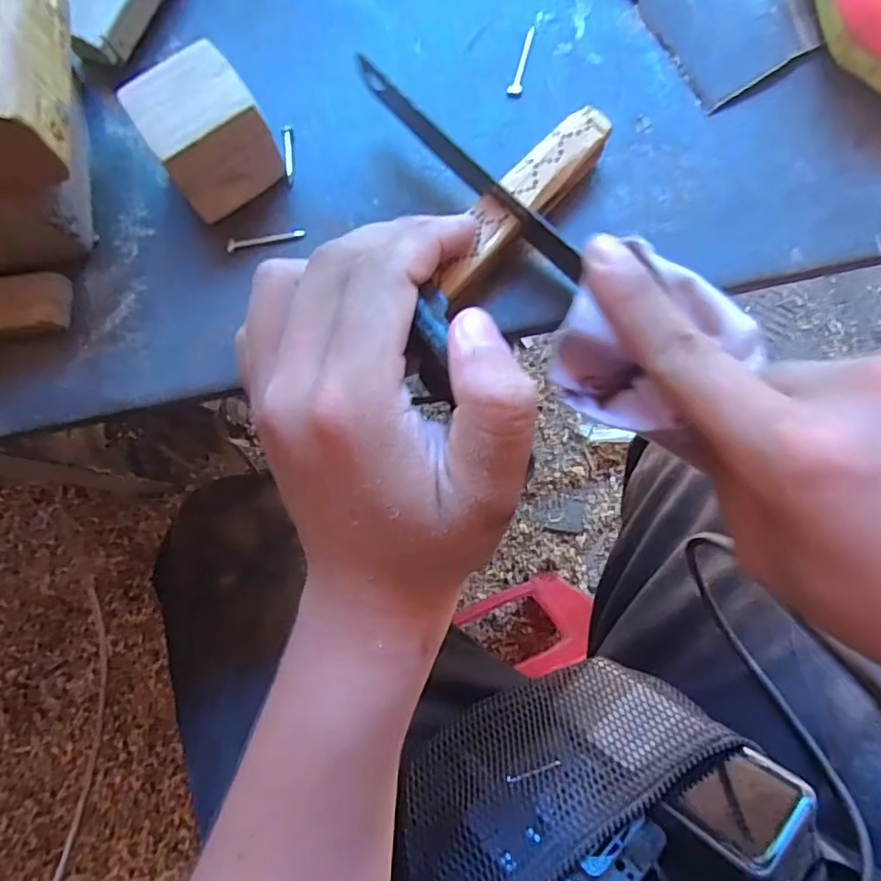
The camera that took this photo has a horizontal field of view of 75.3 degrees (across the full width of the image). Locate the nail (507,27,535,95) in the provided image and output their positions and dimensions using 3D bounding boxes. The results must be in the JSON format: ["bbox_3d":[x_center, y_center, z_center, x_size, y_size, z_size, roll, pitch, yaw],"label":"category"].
[{"bbox_3d":[0.034,-0.153,0.228,0.005,0.004,0.032,17,81,3],"label":"nail"}]

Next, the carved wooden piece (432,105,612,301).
[{"bbox_3d":[0.028,-0.084,0.204,0.020,0.009,0.085,41,86,6],"label":"carved wooden piece"}]

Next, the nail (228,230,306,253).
[{"bbox_3d":[-0.069,-0.079,0.225,0.031,0.004,0.005,-6,80,-1],"label":"nail"}]

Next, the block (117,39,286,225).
[{"bbox_3d":[-0.086,-0.113,0.210,0.038,0.035,0.036,-34,81,-4],"label":"block"}]

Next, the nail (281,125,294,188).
[{"bbox_3d":[-0.061,-0.116,0.230,0.004,0.004,0.026,-5,80,-1],"label":"nail"}]

